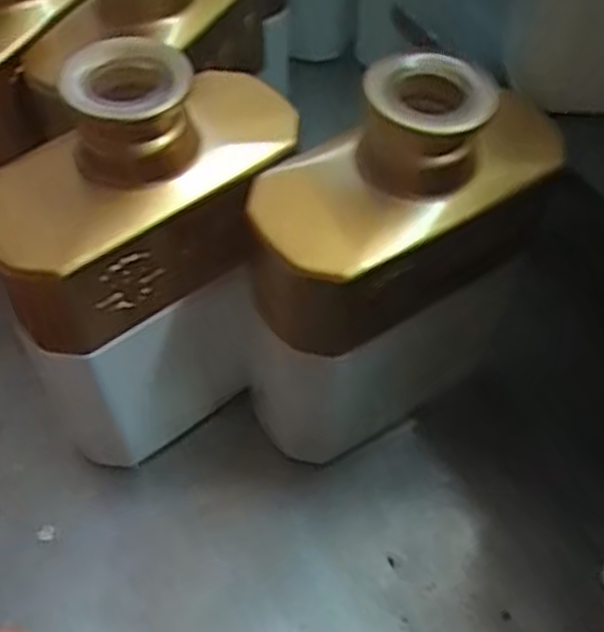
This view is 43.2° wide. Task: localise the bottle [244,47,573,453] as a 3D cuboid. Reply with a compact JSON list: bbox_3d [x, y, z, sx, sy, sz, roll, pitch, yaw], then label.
[{"bbox_3d":[0.035,-0.014,0.275,0.116,0.151,0.059,-19,55,-10],"label":"bottle"}]

